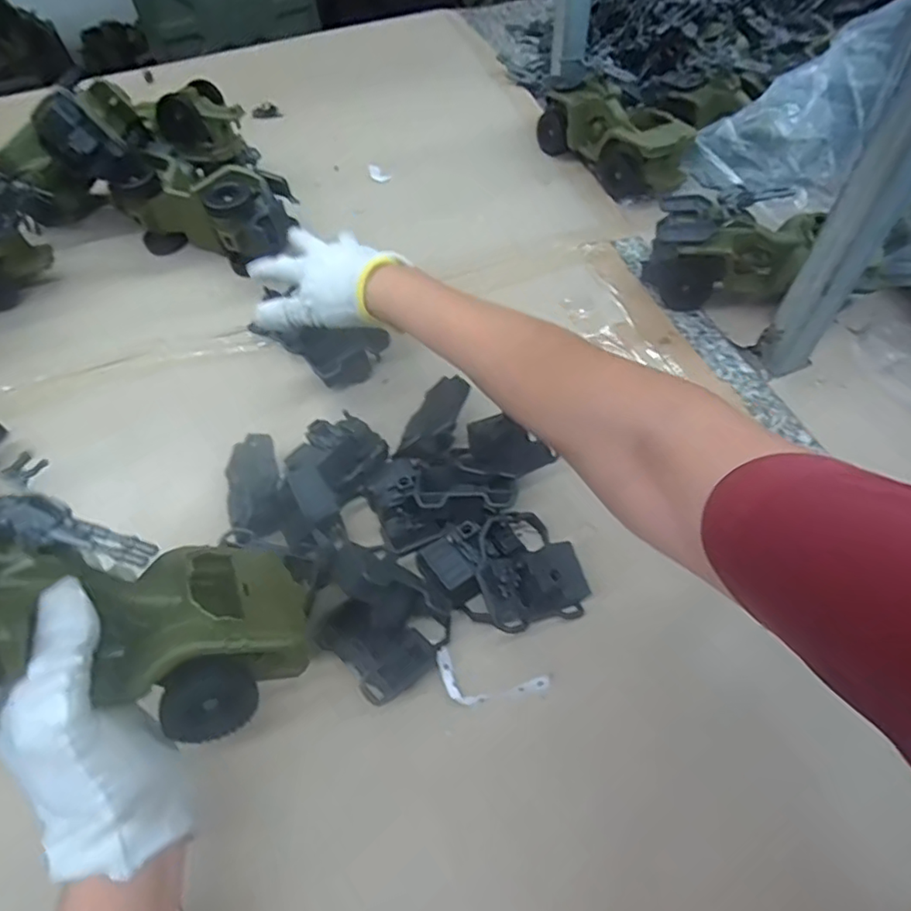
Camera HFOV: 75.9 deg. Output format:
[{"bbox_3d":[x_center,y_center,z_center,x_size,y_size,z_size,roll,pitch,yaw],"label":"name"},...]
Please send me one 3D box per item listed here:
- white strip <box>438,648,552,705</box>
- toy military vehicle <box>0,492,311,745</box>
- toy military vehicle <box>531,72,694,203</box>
[{"bbox_3d":[0.020,0.143,0.364,0.071,0.004,0.029,13,58,9],"label":"white strip"},{"bbox_3d":[-0.156,0.075,0.268,0.189,0.073,0.091,16,45,-39],"label":"toy military vehicle"},{"bbox_3d":[0.179,-0.353,0.650,0.074,0.070,0.187,-39,63,-21],"label":"toy military vehicle"}]

